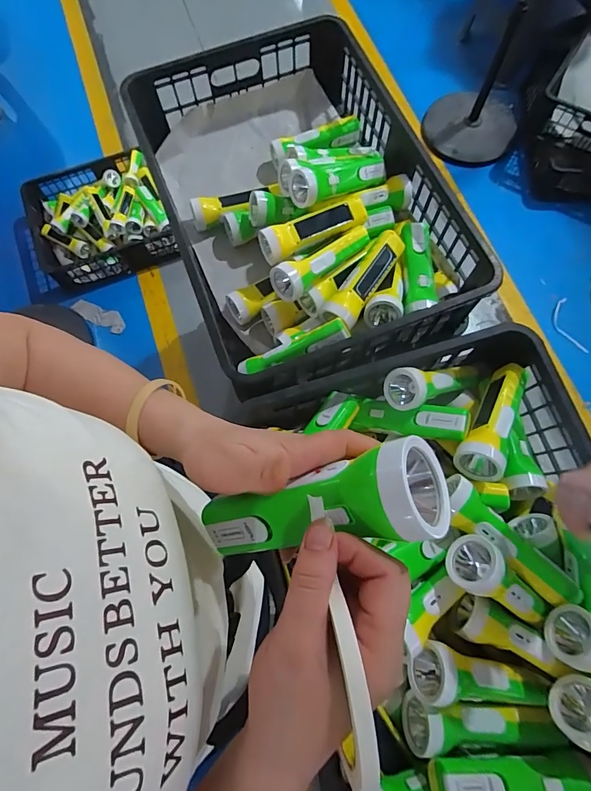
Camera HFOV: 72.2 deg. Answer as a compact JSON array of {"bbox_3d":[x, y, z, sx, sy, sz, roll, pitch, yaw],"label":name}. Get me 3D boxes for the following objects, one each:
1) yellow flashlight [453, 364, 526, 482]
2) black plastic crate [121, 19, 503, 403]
[{"bbox_3d":[0.254,0.030,0.511,0.058,0.053,0.167,31,56,10],"label":"yellow flashlight"},{"bbox_3d":[0.002,-0.323,0.691,0.400,0.158,0.595,-21,74,-4],"label":"black plastic crate"}]

